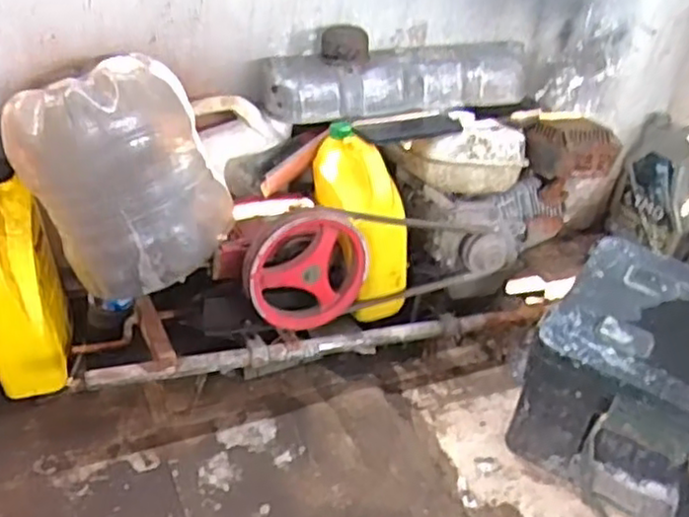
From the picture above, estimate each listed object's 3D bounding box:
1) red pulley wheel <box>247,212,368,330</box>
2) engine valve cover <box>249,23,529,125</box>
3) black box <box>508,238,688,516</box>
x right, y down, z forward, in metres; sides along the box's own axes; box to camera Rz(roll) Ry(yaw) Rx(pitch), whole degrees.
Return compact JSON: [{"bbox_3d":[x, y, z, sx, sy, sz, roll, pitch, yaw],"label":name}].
[{"bbox_3d":[-0.056,0.021,1.045,0.187,0.178,0.039,-9,36,-24],"label":"red pulley wheel"},{"bbox_3d":[0.092,-0.316,1.184,0.459,0.125,0.113,-5,35,-19],"label":"engine valve cover"},{"bbox_3d":[0.509,0.204,1.121,0.361,0.253,0.356,23,36,23],"label":"black box"}]

